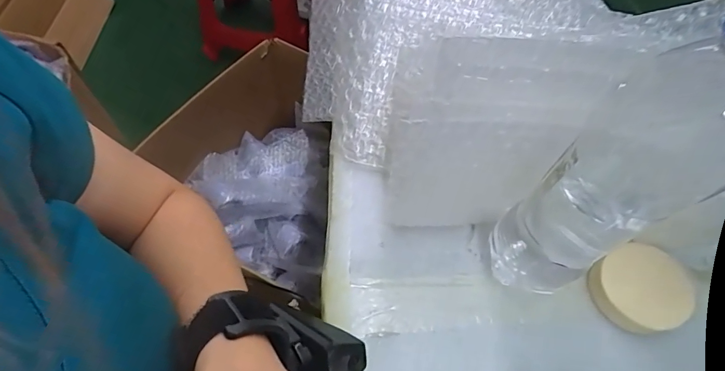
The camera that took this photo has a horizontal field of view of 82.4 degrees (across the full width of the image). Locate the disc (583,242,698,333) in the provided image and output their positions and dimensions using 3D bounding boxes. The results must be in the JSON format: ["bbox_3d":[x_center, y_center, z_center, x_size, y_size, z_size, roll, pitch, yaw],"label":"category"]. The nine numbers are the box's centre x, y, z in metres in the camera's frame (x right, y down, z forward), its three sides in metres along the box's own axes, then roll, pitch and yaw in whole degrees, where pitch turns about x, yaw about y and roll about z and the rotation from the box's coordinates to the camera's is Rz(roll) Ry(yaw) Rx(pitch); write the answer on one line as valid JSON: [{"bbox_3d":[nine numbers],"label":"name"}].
[{"bbox_3d":[0.206,0.075,0.304,0.061,0.025,0.059,2,58,-3],"label":"disc"}]

